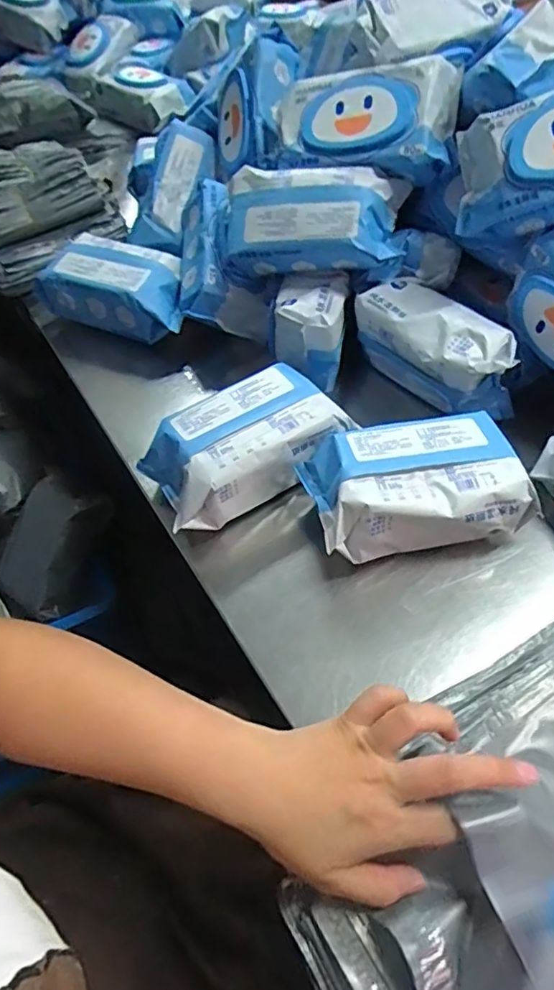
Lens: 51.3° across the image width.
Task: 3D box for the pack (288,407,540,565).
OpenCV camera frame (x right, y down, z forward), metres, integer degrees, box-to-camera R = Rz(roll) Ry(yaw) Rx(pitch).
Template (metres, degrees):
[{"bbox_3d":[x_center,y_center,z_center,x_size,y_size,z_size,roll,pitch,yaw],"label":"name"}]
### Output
[{"bbox_3d":[0.123,-0.003,0.529,0.187,0.079,0.109,-9,54,-5],"label":"pack"}]

